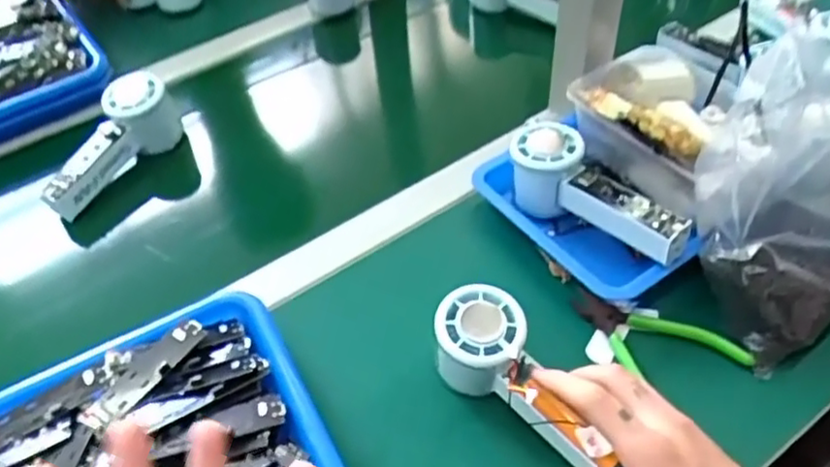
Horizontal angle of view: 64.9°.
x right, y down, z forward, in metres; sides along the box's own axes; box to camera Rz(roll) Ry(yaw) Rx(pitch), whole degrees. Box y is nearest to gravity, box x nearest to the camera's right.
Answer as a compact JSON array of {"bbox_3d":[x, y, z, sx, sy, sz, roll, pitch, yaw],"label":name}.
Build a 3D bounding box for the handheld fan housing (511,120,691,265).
[{"bbox_3d":[0.141,-0.032,0.510,0.151,0.052,0.056,29,57,28],"label":"handheld fan housing"}]

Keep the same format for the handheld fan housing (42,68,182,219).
[{"bbox_3d":[-0.284,-0.078,0.613,0.044,0.063,0.147,24,68,24],"label":"handheld fan housing"}]

